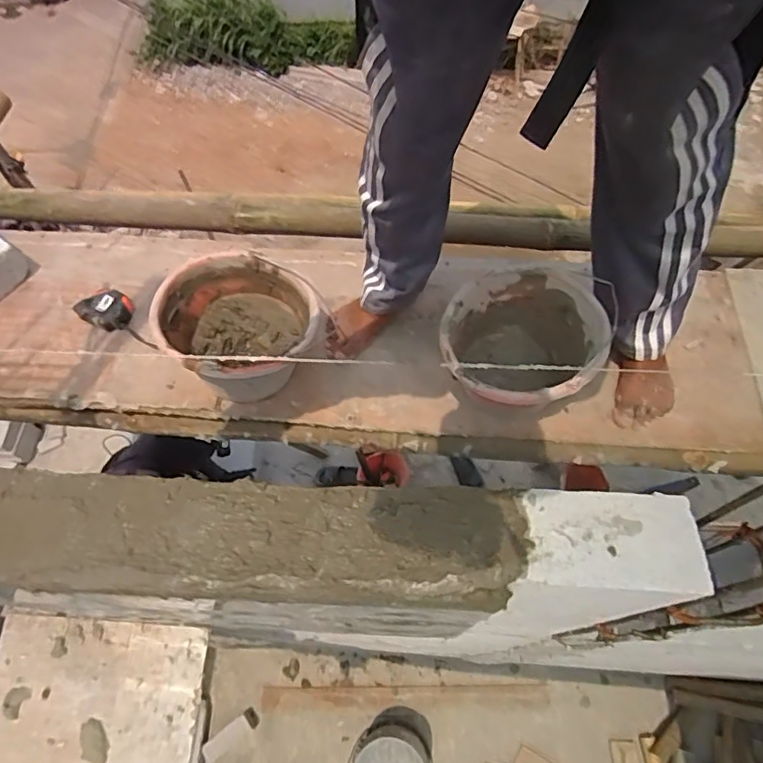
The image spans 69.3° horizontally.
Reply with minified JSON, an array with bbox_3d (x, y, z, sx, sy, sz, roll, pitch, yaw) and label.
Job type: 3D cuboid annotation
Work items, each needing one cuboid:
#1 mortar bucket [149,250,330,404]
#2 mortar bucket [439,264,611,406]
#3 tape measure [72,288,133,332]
[{"bbox_3d":[-0.224,-0.077,0.918,0.223,0.185,0.223,-1,63,2],"label":"mortar bucket"},{"bbox_3d":[0.222,-0.046,0.911,0.232,0.170,0.249,-1,63,2],"label":"mortar bucket"},{"bbox_3d":[-0.505,-0.134,1.010,0.074,0.043,0.080,-1,63,2],"label":"tape measure"}]

